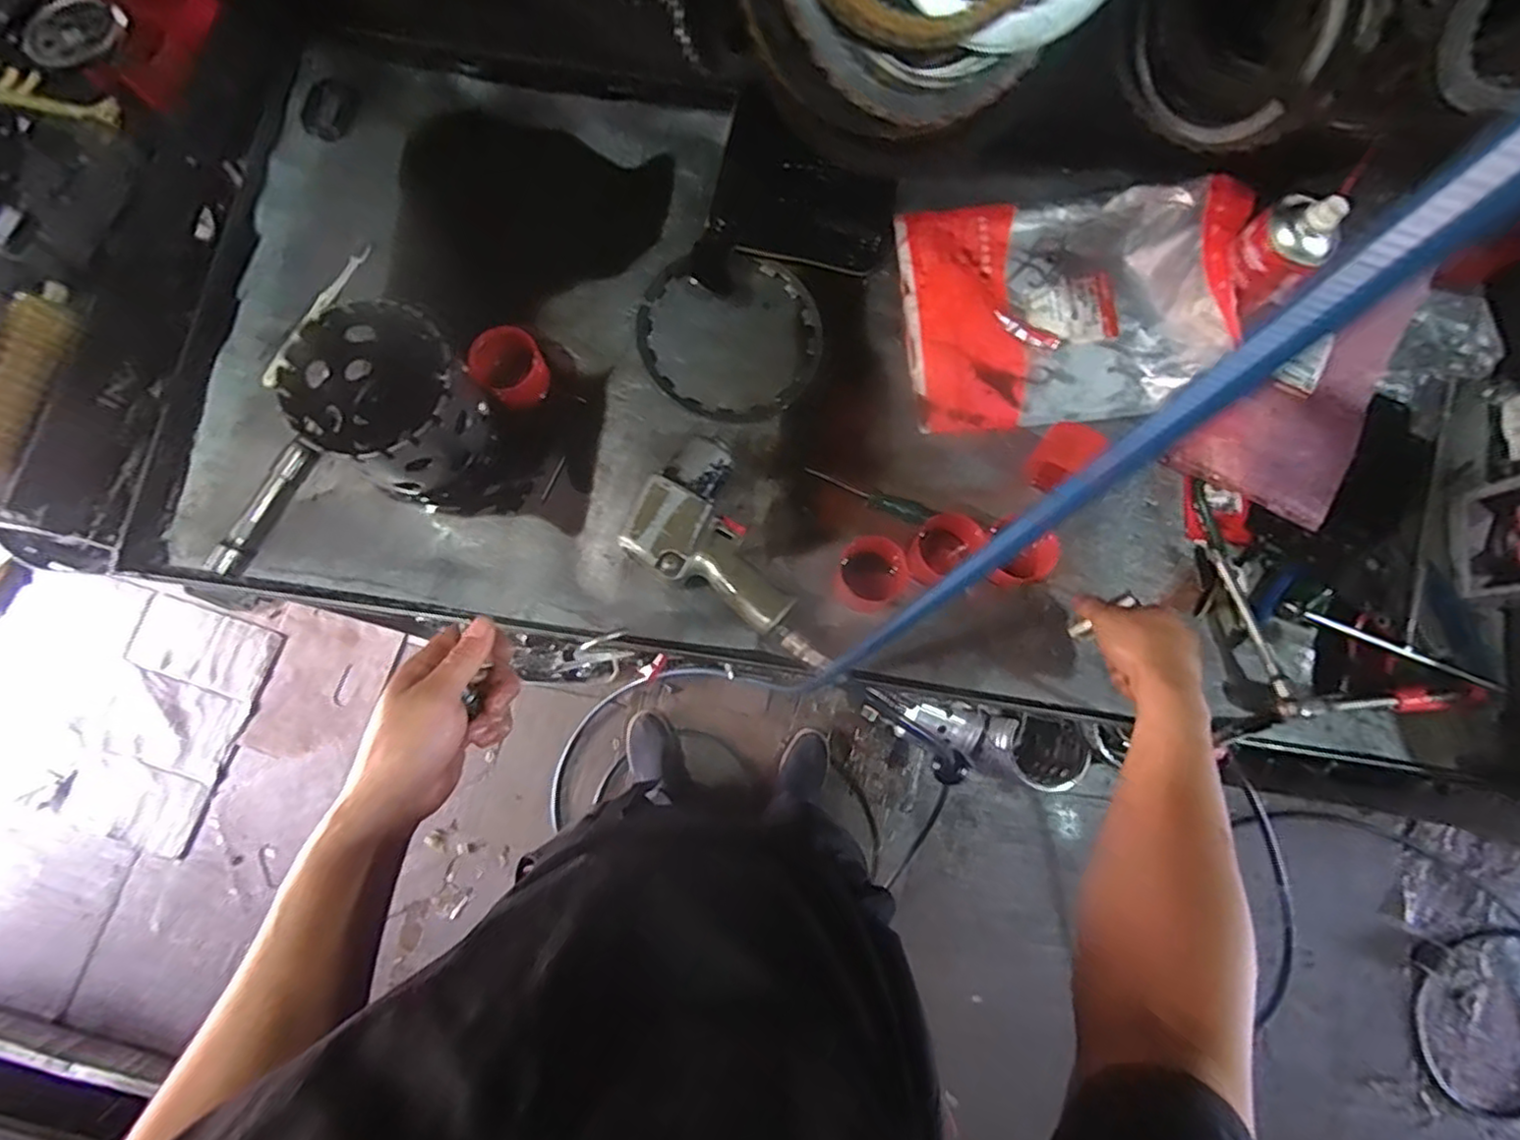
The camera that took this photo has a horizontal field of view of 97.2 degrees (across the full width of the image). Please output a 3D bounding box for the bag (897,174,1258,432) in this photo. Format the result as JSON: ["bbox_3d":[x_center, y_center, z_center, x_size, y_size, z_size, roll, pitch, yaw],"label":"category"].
[{"bbox_3d":[0.318,-0.292,0.691,0.313,0.096,0.261,-4,80,-2],"label":"bag"}]

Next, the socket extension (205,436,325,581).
[{"bbox_3d":[-0.489,-0.062,0.667,0.023,0.026,0.149,28,81,4],"label":"socket extension"}]

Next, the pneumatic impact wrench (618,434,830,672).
[{"bbox_3d":[-0.011,-0.022,0.639,0.226,0.068,0.139,31,81,4],"label":"pneumatic impact wrench"}]

